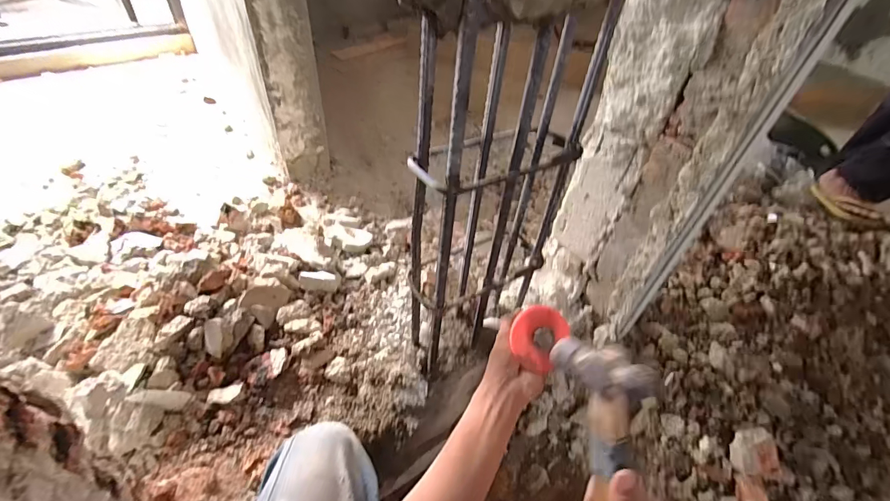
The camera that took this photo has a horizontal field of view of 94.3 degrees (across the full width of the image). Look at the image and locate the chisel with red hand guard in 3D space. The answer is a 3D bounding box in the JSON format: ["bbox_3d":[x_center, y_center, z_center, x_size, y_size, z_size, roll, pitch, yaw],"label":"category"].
[{"bbox_3d":[0.093,0.111,0.572,0.069,0.177,0.072,-13,88,-17],"label":"chisel with red hand guard"}]

